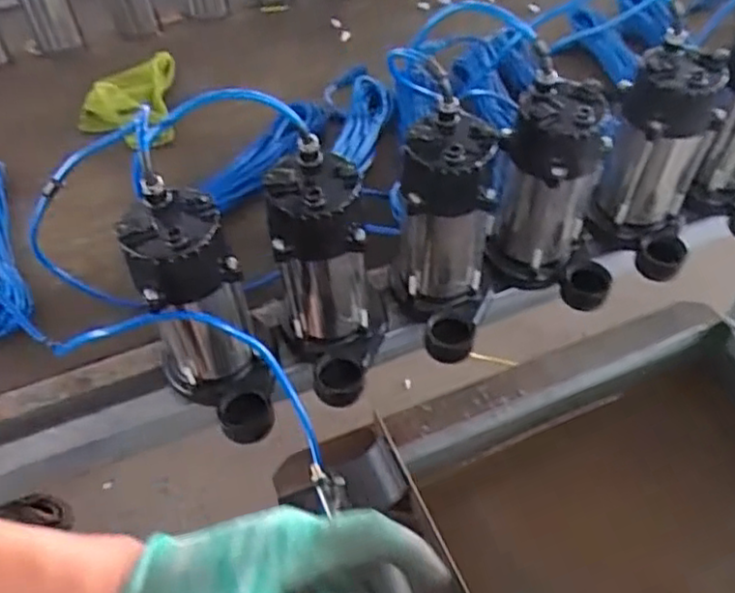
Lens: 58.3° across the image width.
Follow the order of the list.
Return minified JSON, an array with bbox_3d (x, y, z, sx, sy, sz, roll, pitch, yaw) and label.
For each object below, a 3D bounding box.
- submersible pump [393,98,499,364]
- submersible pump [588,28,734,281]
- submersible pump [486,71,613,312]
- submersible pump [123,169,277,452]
[{"bbox_3d":[0.078,-0.057,0.698,0.108,0.227,0.140,5,50,7],"label":"submersible pump"},{"bbox_3d":[0.337,-0.148,0.770,0.116,0.243,0.122,13,51,14],"label":"submersible pump"},{"bbox_3d":[0.212,-0.104,0.736,0.138,0.242,0.116,3,50,6],"label":"submersible pump"},{"bbox_3d":[-0.157,0.027,0.646,0.111,0.238,0.154,-22,52,-15],"label":"submersible pump"}]

